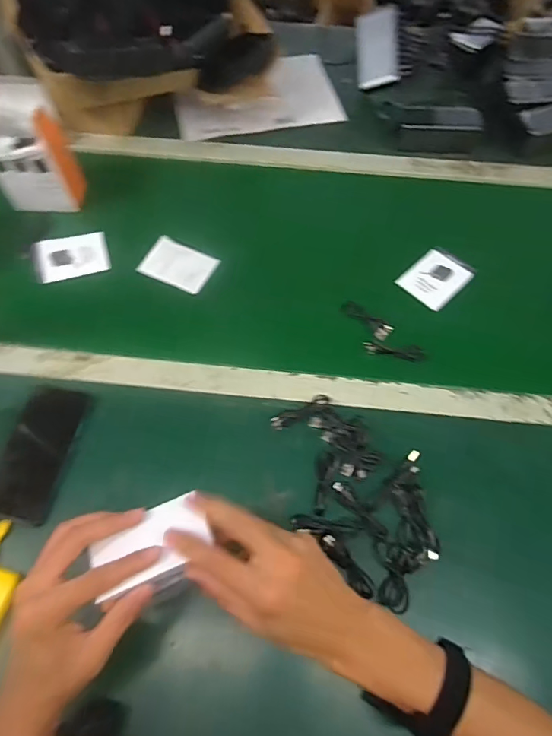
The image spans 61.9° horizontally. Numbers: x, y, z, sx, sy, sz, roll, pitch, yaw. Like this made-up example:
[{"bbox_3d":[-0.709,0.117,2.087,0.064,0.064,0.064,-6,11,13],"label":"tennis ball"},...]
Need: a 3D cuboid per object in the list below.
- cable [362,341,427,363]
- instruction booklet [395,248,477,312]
[{"bbox_3d":[0.159,-0.024,0.614,0.079,0.016,0.016,9,61,5],"label":"cable"},{"bbox_3d":[0.237,-0.134,0.690,0.083,0.011,0.098,36,69,28],"label":"instruction booklet"}]

